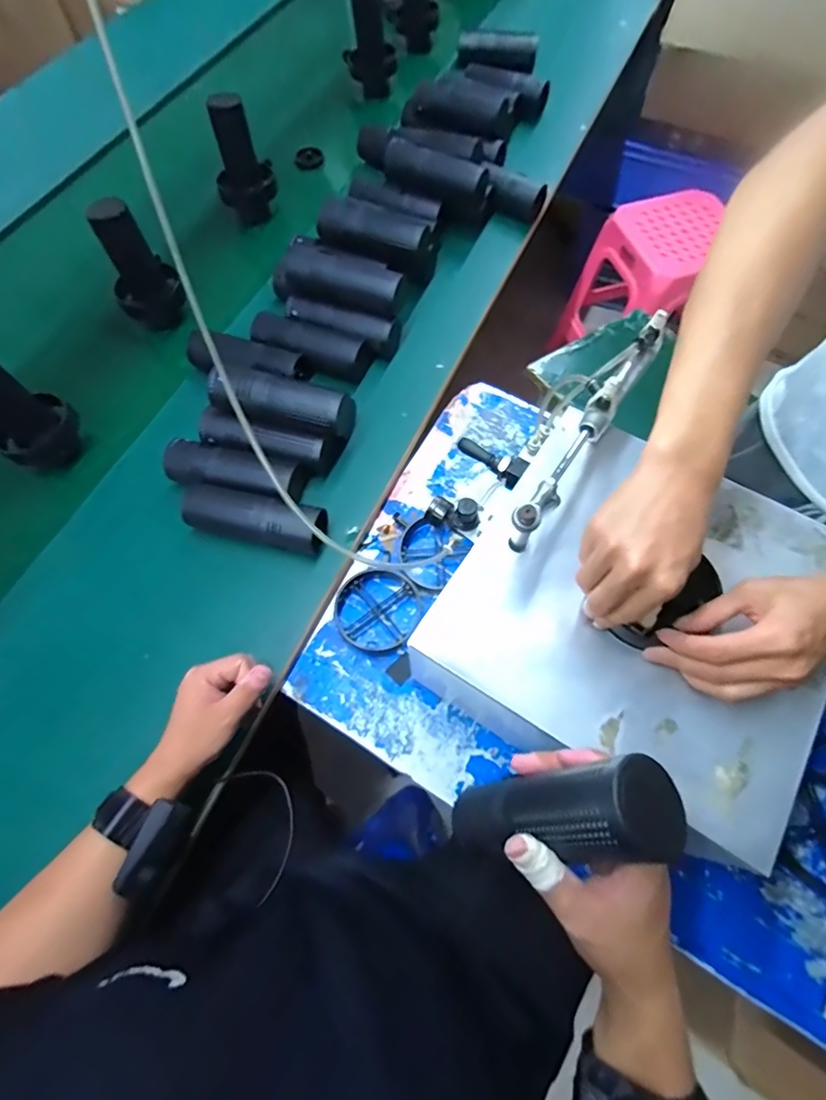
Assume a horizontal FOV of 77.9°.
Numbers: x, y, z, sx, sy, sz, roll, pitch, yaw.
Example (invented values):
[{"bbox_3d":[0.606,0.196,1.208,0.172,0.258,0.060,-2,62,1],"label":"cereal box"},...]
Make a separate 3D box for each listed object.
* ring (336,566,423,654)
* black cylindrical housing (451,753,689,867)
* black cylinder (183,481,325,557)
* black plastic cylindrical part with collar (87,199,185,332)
[{"bbox_3d":[-0.040,0.068,0.589,0.094,0.015,0.097,-1,66,2],"label":"ring"},{"bbox_3d":[0.086,0.171,0.331,0.043,0.159,0.052,10,60,-35],"label":"black cylindrical housing"},{"bbox_3d":[-0.186,-0.037,0.602,0.165,0.058,0.050,9,66,6],"label":"black cylinder"},{"bbox_3d":[-0.382,-0.380,0.725,0.082,0.180,0.087,-1,66,2],"label":"black plastic cylindrical part with collar"}]

